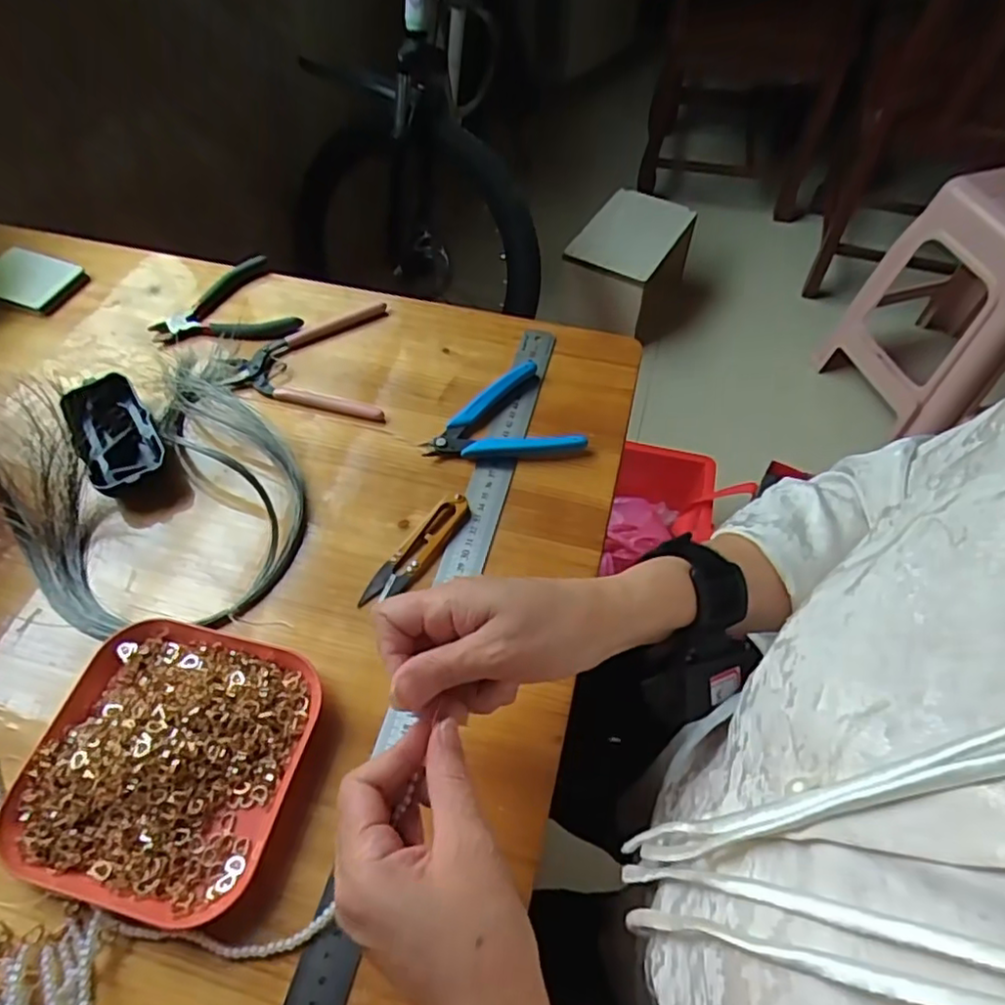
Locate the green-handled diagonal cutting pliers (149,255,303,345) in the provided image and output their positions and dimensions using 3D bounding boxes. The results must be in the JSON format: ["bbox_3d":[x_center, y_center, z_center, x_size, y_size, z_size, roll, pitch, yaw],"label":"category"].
[{"bbox_3d":[-0.244,-0.166,0.561,0.110,0.016,0.091,-28,61,-18],"label":"green-handled diagonal cutting pliers"}]

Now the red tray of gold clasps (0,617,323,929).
[{"bbox_3d":[-0.187,0.141,0.359,0.141,0.022,0.141,13,57,9],"label":"red tray of gold clasps"}]

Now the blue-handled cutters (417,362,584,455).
[{"bbox_3d":[-0.004,-0.055,0.491,0.107,0.018,0.086,-24,59,-15],"label":"blue-handled cutters"}]

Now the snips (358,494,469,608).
[{"bbox_3d":[-0.059,0.031,0.437,0.024,0.010,0.098,31,61,19],"label":"snips"}]

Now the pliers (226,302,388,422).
[{"bbox_3d":[-0.157,-0.117,0.532,0.117,0.008,0.132,-4,56,-3],"label":"pliers"}]

